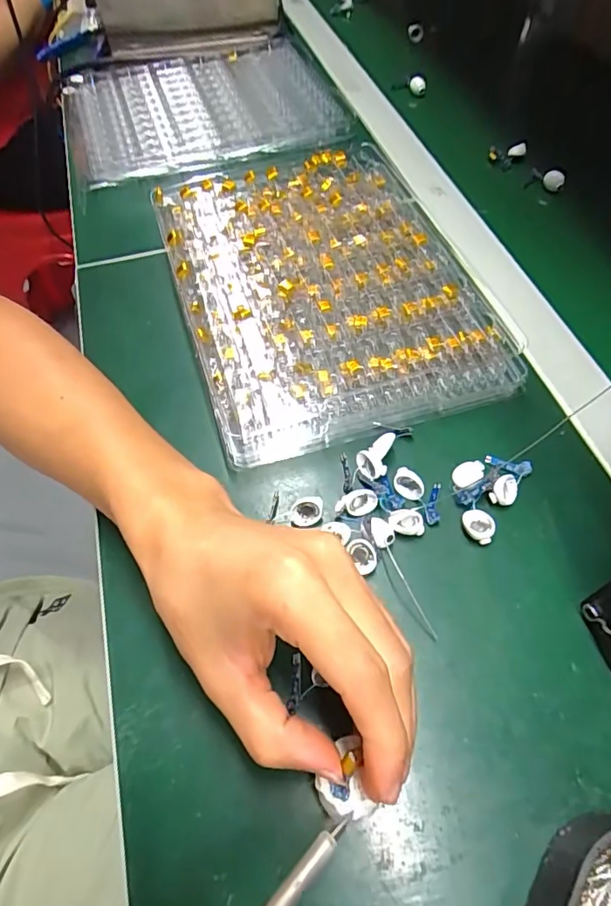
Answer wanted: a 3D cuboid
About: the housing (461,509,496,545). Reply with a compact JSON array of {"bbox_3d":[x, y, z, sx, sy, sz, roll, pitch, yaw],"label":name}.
[{"bbox_3d":[0.095,0.040,0.286,0.017,0.008,0.017,-1,58,1],"label":"housing"}]

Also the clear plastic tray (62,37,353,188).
[{"bbox_3d":[-0.109,-0.364,0.539,0.269,0.027,0.209,-20,60,-10],"label":"clear plastic tray"}]

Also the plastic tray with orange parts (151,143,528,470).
[{"bbox_3d":[0.010,-0.129,0.378,0.197,0.026,0.264,-16,59,-8],"label":"plastic tray with orange parts"}]

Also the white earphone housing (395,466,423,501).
[{"bbox_3d":[0.059,0.017,0.296,0.018,0.010,0.011,29,64,18],"label":"white earphone housing"}]

